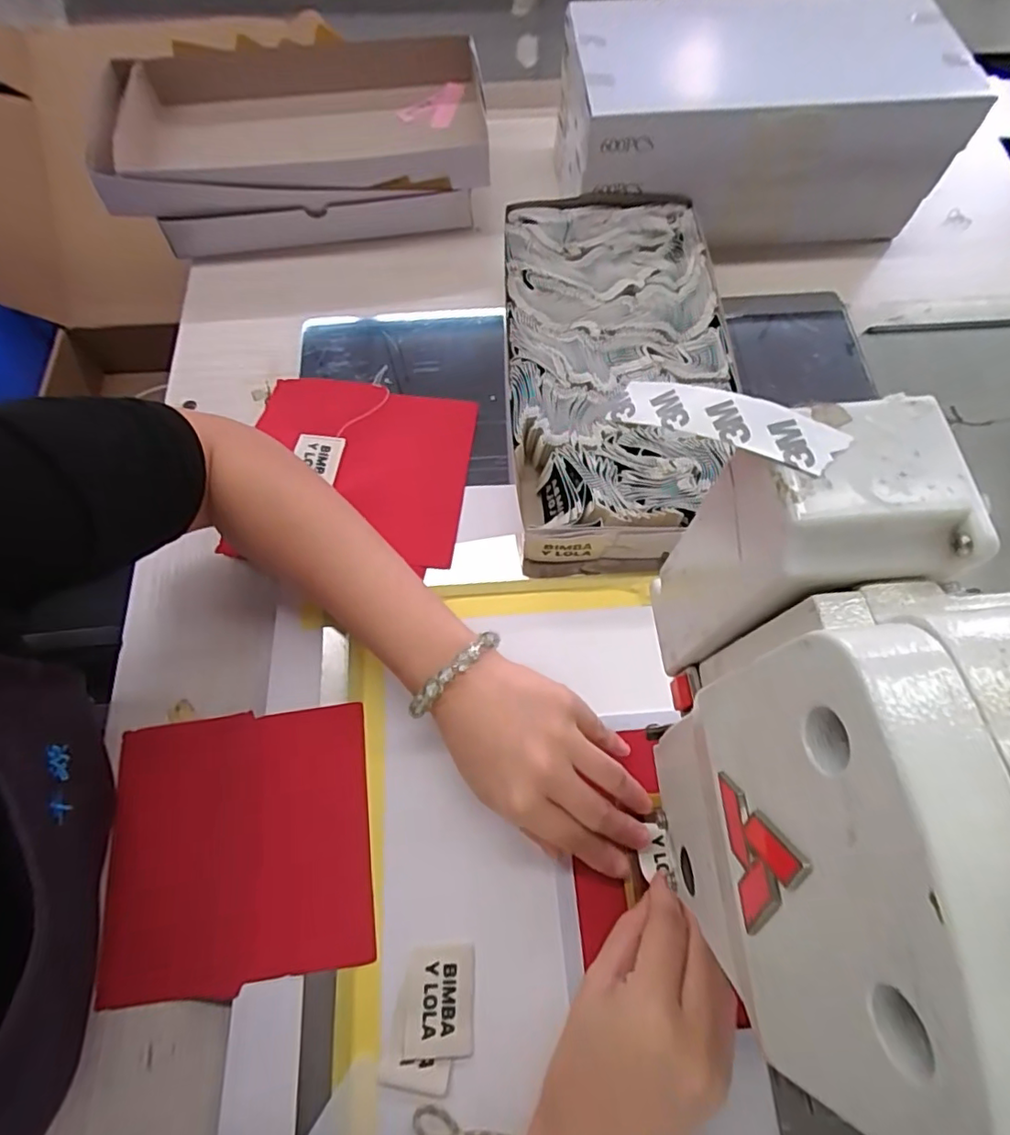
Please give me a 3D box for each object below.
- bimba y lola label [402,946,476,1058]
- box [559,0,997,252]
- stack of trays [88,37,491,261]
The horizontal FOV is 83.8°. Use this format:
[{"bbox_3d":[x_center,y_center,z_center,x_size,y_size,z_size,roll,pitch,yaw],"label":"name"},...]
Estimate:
[{"bbox_3d":[-0.034,0.229,0.298,0.036,0.004,0.048,-1,66,-1],"label":"bimba y lola label"},{"bbox_3d":[0.213,-0.392,0.499,0.314,0.112,0.160,-2,69,-1],"label":"box"},{"bbox_3d":[-0.191,-0.398,0.533,0.344,0.077,0.184,-8,69,-3],"label":"stack of trays"}]

